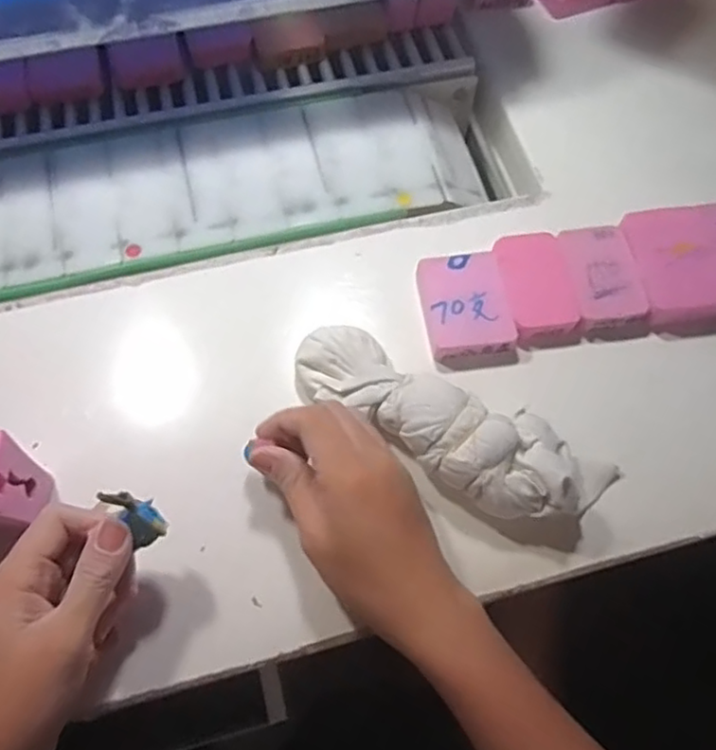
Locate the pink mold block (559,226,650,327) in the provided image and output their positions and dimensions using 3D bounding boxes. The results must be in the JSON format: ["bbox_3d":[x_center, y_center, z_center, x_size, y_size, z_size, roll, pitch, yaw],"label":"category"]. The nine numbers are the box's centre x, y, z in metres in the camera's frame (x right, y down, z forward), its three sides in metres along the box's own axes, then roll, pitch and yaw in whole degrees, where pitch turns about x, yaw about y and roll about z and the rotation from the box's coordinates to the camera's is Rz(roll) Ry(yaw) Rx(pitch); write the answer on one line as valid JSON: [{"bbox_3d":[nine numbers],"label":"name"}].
[{"bbox_3d":[0.164,-0.066,0.452,0.044,0.021,0.072,-7,66,-4],"label":"pink mold block"}]

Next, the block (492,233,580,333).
[{"bbox_3d":[0.118,-0.060,0.449,0.043,0.021,0.071,-7,66,-5],"label":"block"}]

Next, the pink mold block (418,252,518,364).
[{"bbox_3d":[0.070,-0.045,0.438,0.053,0.019,0.070,-8,66,-5],"label":"pink mold block"}]

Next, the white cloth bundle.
[{"bbox_3d":[0.052,0.028,0.391,0.193,0.046,0.063,30,68,12],"label":"white cloth bundle"}]

